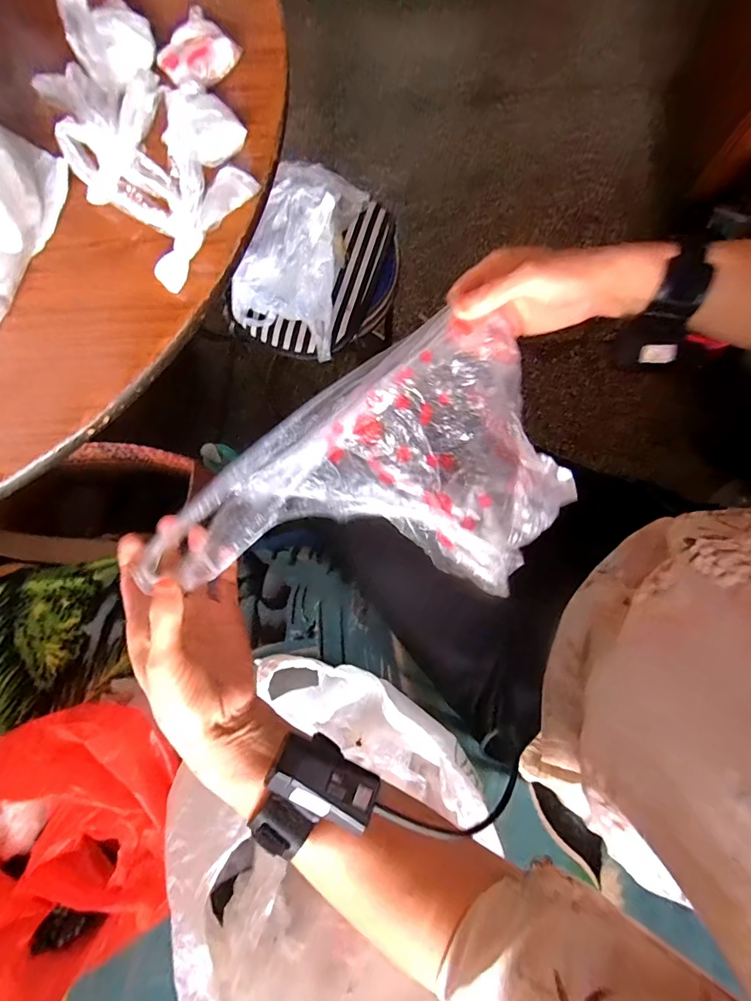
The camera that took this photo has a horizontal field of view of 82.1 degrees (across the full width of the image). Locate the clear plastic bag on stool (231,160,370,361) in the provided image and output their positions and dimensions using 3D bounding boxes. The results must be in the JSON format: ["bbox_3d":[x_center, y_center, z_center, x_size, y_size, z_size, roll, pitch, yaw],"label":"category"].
[{"bbox_3d":[-0.113,-0.409,0.656,0.152,0.101,0.313,14,79,3],"label":"clear plastic bag on stool"}]

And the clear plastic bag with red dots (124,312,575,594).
[{"bbox_3d":[0.014,0.005,0.347,0.318,0.052,0.195,-41,81,-7],"label":"clear plastic bag with red dots"}]

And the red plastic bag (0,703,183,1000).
[{"bbox_3d":[-0.338,0.379,0.463,0.220,0.118,0.300,6,78,2],"label":"red plastic bag"}]

